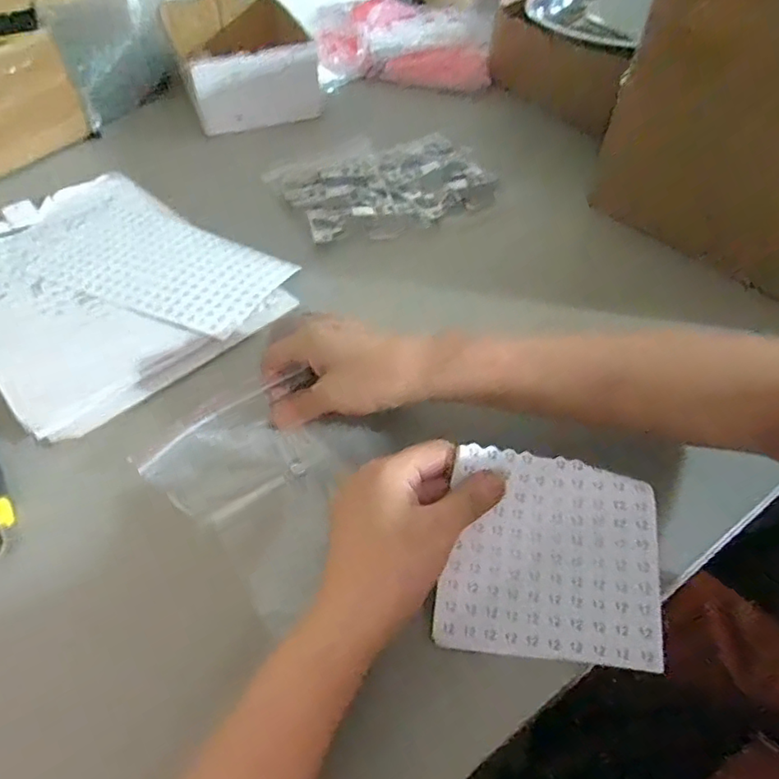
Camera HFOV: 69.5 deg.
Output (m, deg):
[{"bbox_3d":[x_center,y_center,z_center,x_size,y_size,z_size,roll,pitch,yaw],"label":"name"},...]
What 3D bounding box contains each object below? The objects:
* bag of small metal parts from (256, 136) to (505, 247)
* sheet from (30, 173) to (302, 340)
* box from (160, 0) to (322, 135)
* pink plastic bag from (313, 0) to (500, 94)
[{"bbox_3d":[-0.003,-0.240,0.635,0.233,0.015,0.182,-19,52,-15],"label":"bag of small metal parts"},{"bbox_3d":[-0.238,-0.137,0.550,0.296,0.004,0.136,27,55,22],"label":"sheet"},{"bbox_3d":[-0.213,-0.466,0.786,0.169,0.075,0.260,-16,51,-14],"label":"box"},{"bbox_3d":[0.002,-0.510,0.827,0.273,0.073,0.177,7,50,6],"label":"pink plastic bag"}]

